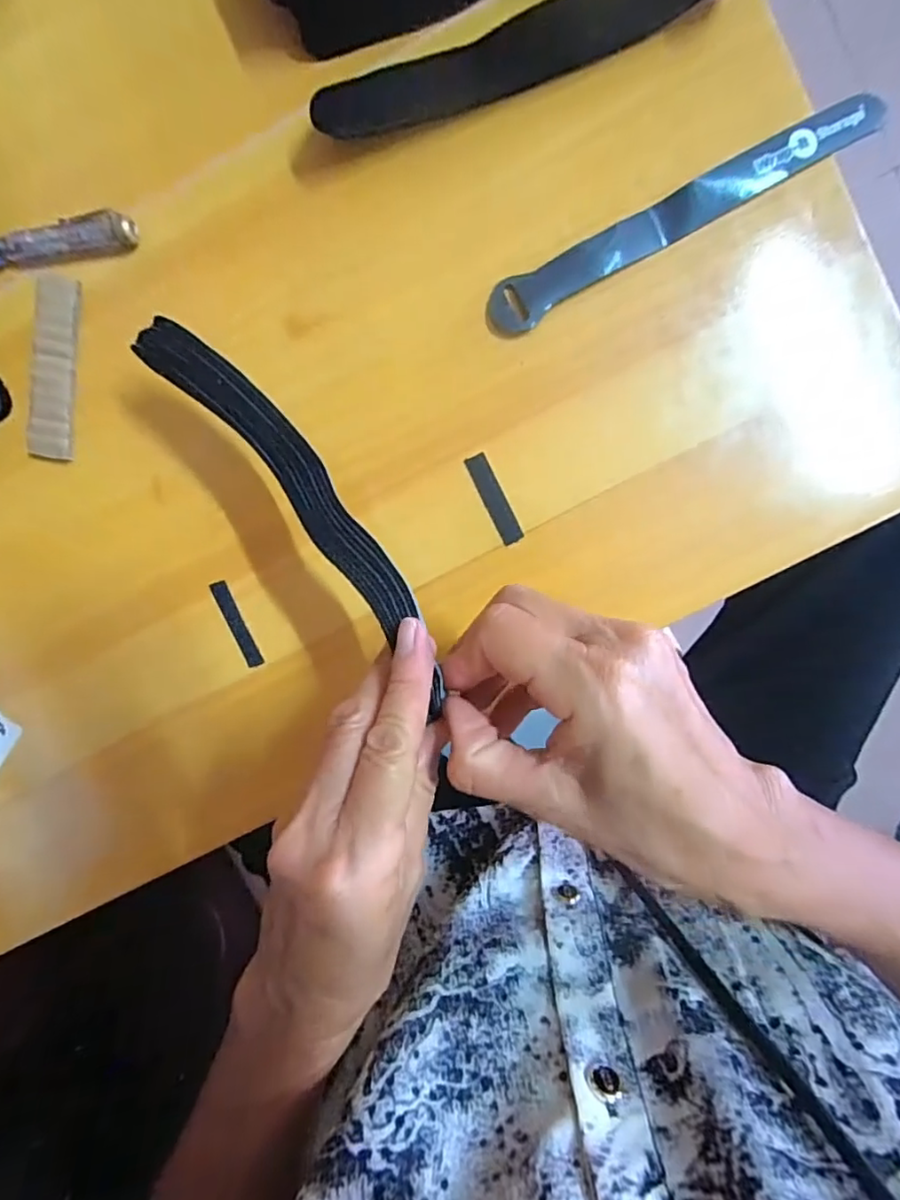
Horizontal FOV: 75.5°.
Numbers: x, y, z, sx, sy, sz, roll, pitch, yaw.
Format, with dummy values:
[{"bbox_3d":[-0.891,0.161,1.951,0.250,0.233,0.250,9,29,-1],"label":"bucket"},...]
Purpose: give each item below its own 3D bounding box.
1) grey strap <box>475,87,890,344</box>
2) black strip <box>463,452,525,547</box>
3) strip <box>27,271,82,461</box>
[{"bbox_3d":[0.109,-0.181,0.273,0.198,0.004,0.023,-26,95,4],"label":"grey strap"},{"bbox_3d":[0.023,-0.050,0.290,0.011,0.004,0.047,-26,95,4],"label":"black strip"},{"bbox_3d":[-0.197,-0.115,0.288,0.024,0.004,0.086,6,96,1],"label":"strip"}]

